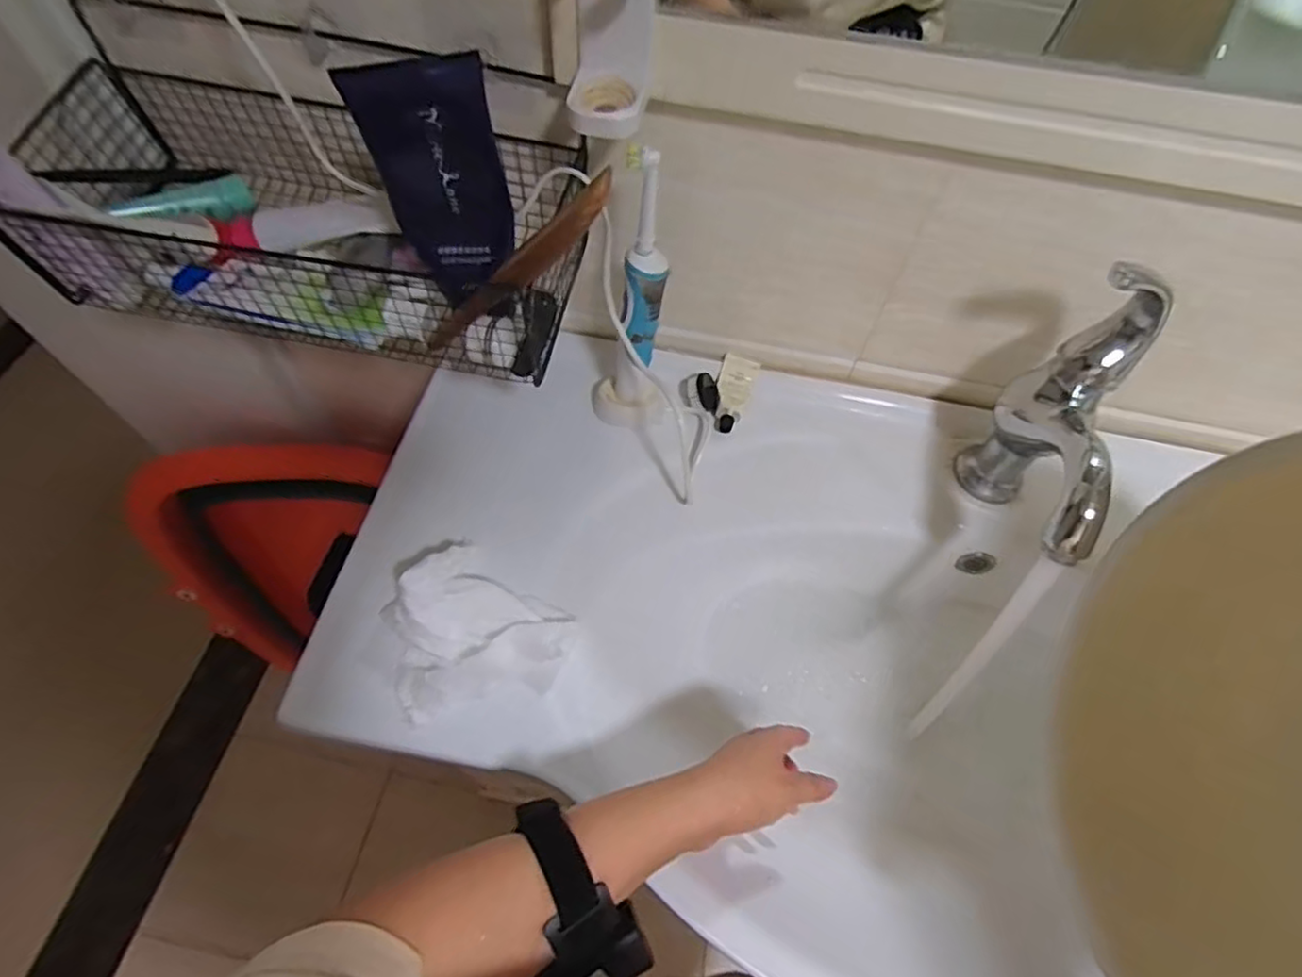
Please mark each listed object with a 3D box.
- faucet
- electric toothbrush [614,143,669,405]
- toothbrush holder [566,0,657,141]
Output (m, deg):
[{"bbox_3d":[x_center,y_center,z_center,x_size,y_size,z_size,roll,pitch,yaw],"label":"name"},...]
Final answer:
[{"bbox_3d":[0.275,-0.024,0.459,0.068,0.223,0.158,25,62,9],"label":"faucet"},{"bbox_3d":[-0.007,-0.139,0.478,0.032,0.213,0.026,3,61,-3],"label":"electric toothbrush"},{"bbox_3d":[-0.021,-0.254,0.356,0.048,0.101,0.052,3,61,-3],"label":"toothbrush holder"}]

